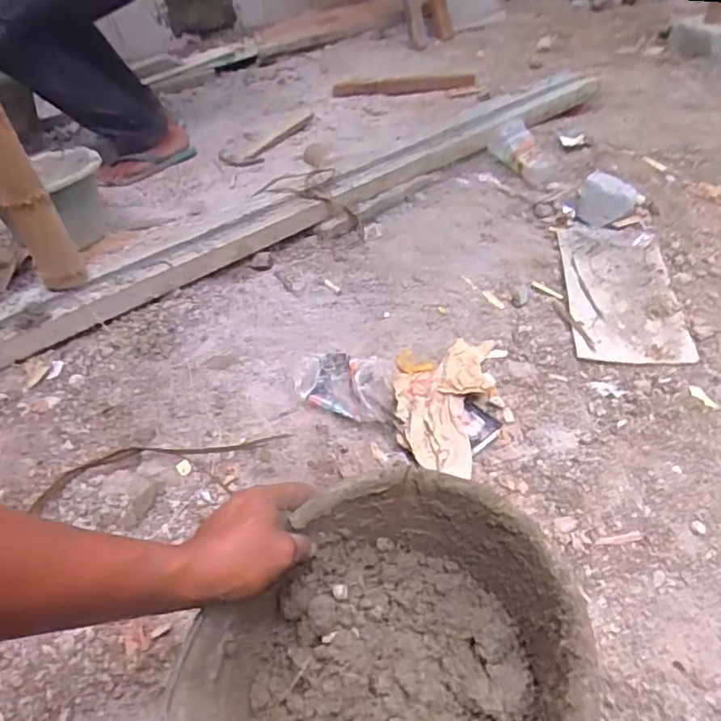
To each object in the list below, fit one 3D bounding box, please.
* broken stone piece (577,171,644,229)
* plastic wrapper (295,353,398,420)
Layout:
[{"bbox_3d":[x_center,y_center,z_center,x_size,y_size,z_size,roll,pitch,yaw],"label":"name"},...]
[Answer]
[{"bbox_3d":[0.516,-0.329,1.215,0.119,0.064,0.119,14,47,20],"label":"broken stone piece"},{"bbox_3d":[-0.024,0.025,0.832,0.146,0.048,0.115,2,52,7],"label":"plastic wrapper"}]

